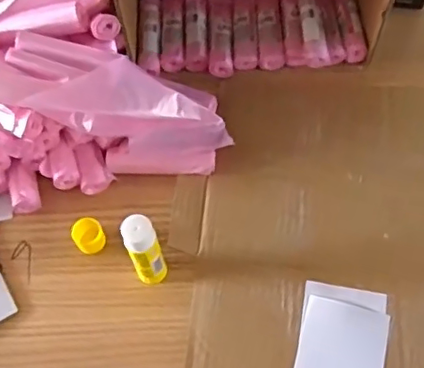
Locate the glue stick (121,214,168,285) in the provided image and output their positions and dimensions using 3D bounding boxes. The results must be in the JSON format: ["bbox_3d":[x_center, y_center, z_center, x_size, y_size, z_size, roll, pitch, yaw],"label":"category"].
[{"bbox_3d":[-0.062,0.064,0.536,0.029,0.101,0.030,-2,61,3],"label":"glue stick"}]

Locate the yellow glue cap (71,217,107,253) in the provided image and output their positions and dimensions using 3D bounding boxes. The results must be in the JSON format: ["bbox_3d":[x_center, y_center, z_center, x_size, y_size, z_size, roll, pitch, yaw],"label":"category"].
[{"bbox_3d":[-0.127,0.053,0.589,0.030,0.025,0.029,-2,61,3],"label":"yellow glue cap"}]

